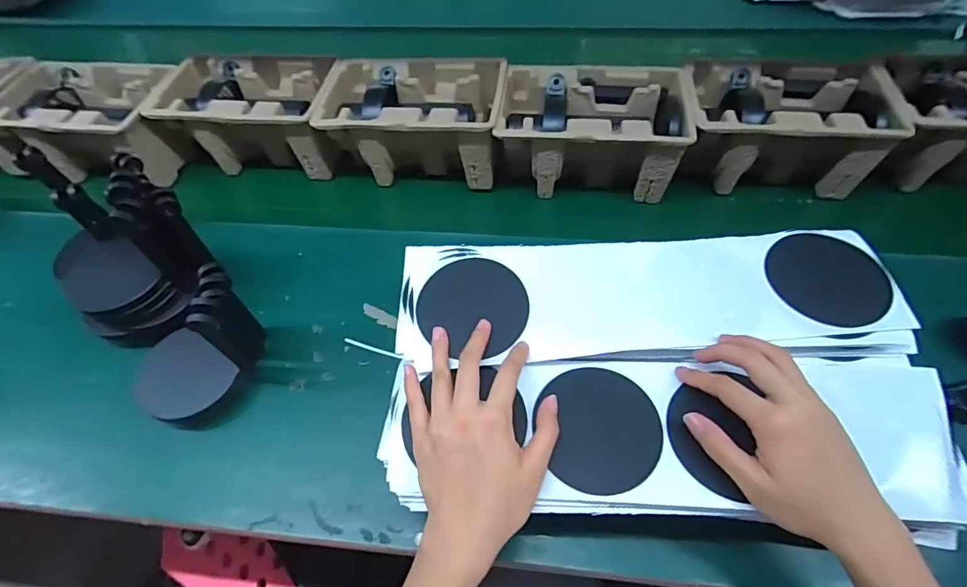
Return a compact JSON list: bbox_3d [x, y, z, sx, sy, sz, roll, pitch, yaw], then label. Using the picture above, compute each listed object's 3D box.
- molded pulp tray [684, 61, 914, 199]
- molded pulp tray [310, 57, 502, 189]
[{"bbox_3d":[0.359,-0.204,0.587,0.223,0.105,0.136,3,52,6],"label":"molded pulp tray"},{"bbox_3d":[-0.089,-0.225,0.629,0.230,0.104,0.145,4,52,7],"label":"molded pulp tray"}]

